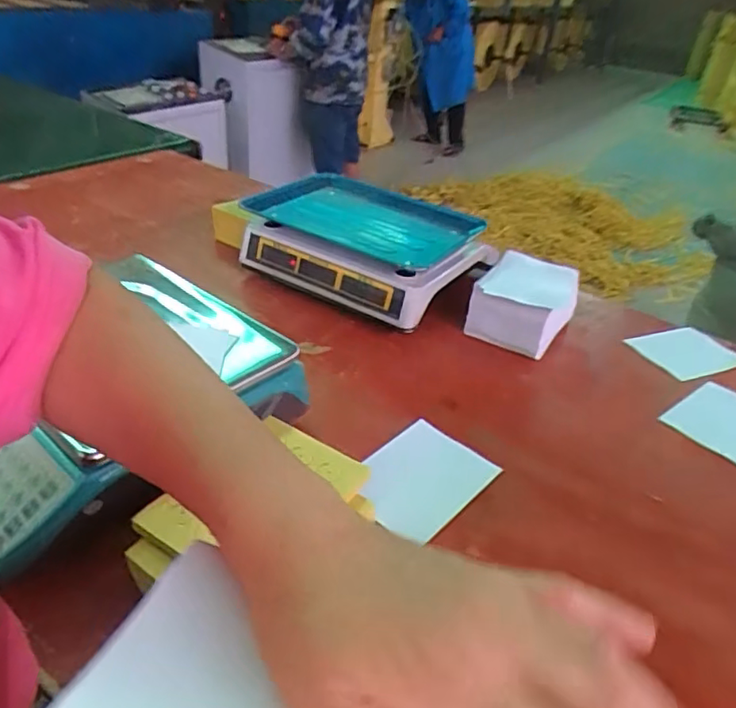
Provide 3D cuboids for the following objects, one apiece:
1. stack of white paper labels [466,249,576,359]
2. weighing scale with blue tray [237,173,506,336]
[{"bbox_3d":[0.235,-0.081,0.866,0.129,0.090,0.151,20,35,21],"label":"stack of white paper labels"},{"bbox_3d":[-0.005,-0.182,0.935,0.336,0.102,0.250,23,38,23],"label":"weighing scale with blue tray"}]

